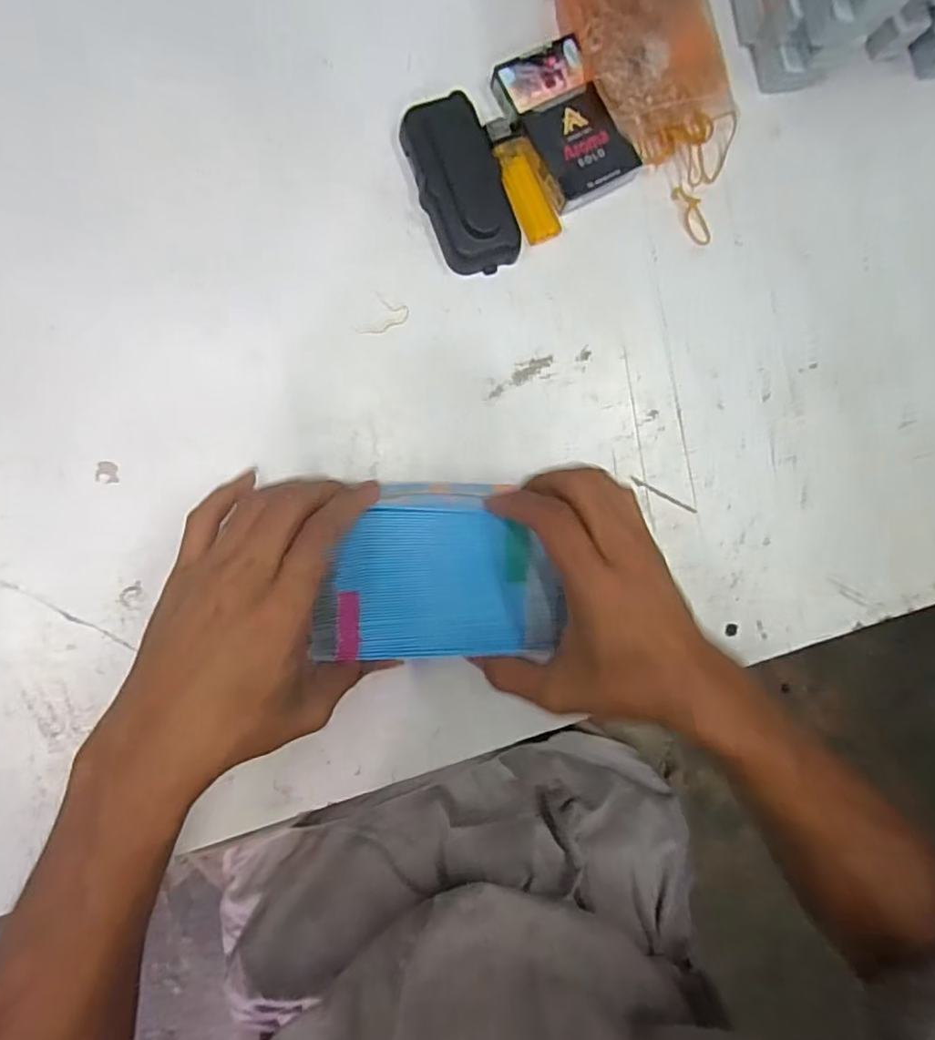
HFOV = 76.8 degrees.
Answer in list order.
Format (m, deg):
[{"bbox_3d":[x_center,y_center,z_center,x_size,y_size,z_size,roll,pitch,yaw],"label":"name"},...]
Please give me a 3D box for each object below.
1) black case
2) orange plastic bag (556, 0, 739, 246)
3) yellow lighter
[{"bbox_3d":[-0.002,-0.215,0.378,0.053,0.023,0.104,-21,93,-9],"label":"black case"},{"bbox_3d":[0.131,-0.290,0.394,0.099,0.030,0.186,-21,93,-9],"label":"orange plastic bag"},{"bbox_3d":[0.038,-0.226,0.391,0.026,0.009,0.079,-27,94,-9],"label":"yellow lighter"}]

